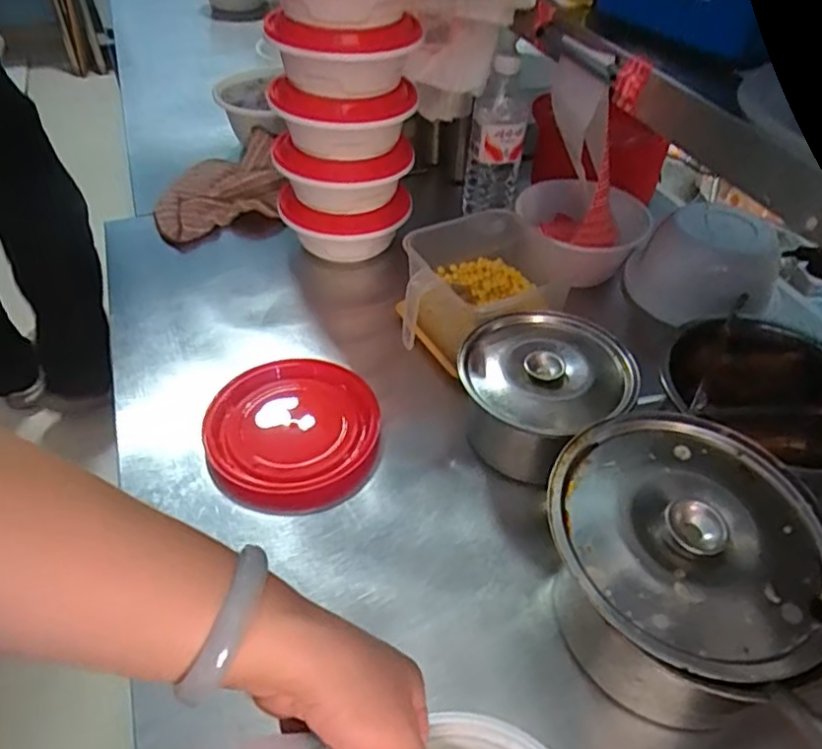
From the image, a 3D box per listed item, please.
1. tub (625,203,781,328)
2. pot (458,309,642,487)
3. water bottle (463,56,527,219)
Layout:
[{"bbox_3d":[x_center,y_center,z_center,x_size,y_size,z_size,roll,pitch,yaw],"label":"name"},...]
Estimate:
[{"bbox_3d":[0.353,-0.130,0.756,0.125,0.097,0.128,-15,48,-19],"label":"tub"},{"bbox_3d":[0.120,0.020,0.590,0.152,0.086,0.143,-7,46,-12],"label":"pot"},{"bbox_3d":[0.105,-0.289,0.790,0.071,0.194,0.055,6,46,4],"label":"water bottle"}]

